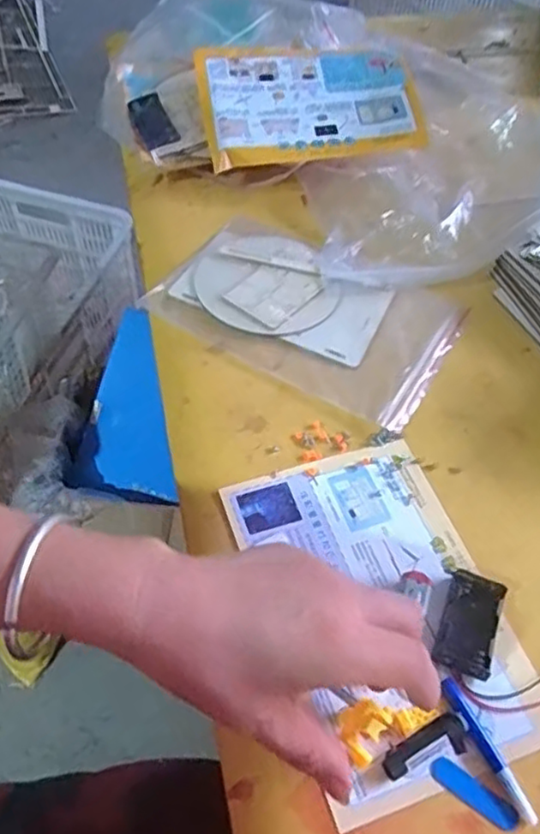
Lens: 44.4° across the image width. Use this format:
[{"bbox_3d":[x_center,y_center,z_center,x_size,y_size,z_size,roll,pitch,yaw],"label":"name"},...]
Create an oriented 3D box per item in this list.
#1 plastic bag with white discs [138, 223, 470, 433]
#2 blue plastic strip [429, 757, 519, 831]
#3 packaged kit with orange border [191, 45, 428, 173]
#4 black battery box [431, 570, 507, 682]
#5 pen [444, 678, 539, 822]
[{"bbox_3d":[0.030,-0.089,0.545,0.232,0.009,0.142,26,57,16],"label":"plastic bag with white discs"},{"bbox_3d":[0.107,0.196,0.344,0.048,0.004,0.013,29,58,18],"label":"blue plastic strip"},{"bbox_3d":[0.037,-0.307,0.641,0.203,0.017,0.137,-5,69,-4],"label":"packaged kit with orange border"},{"bbox_3d":[0.118,0.123,0.392,0.031,0.009,0.057,19,55,11],"label":"black battery box"},{"bbox_3d":[0.116,0.177,0.354,0.009,0.008,0.075,-23,58,-18],"label":"pen"}]

